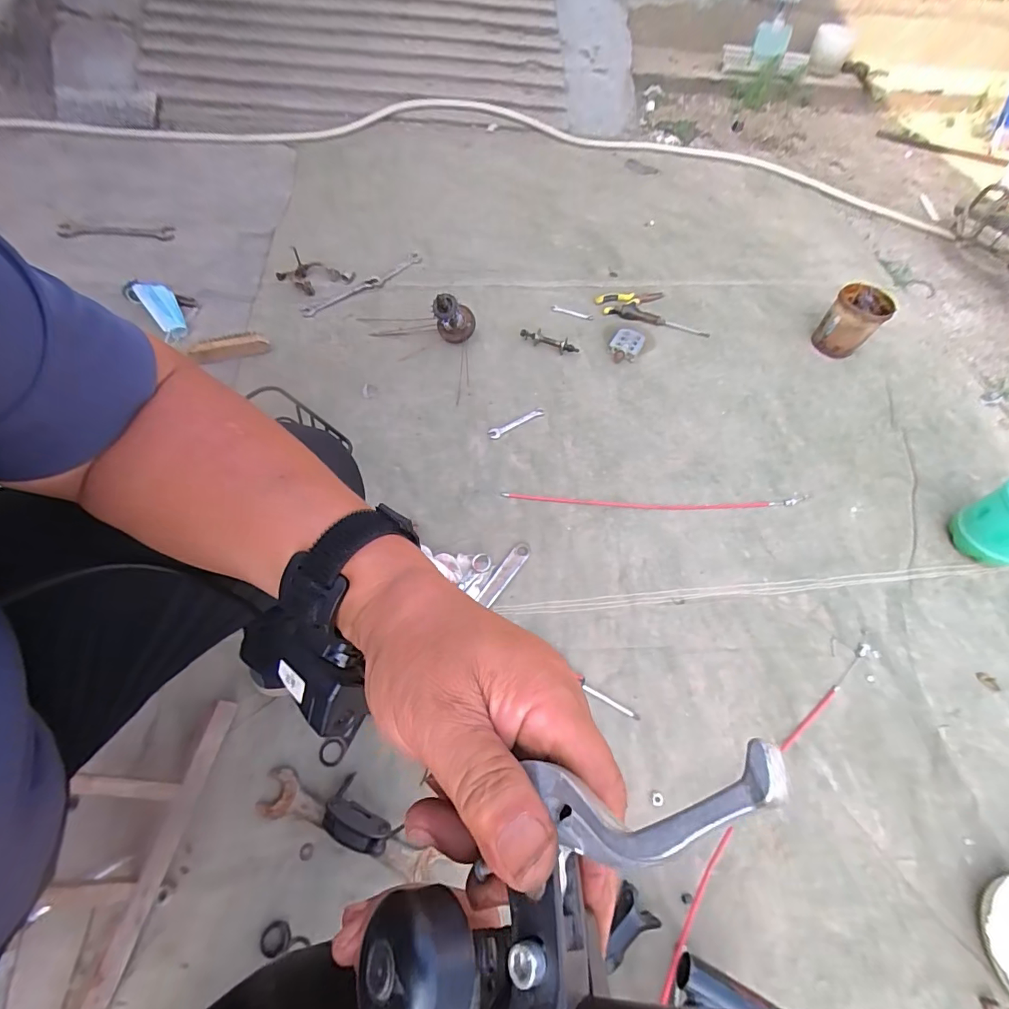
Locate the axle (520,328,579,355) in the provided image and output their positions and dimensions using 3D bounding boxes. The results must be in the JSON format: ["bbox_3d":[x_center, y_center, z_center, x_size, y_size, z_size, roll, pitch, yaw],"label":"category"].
[{"bbox_3d":[0.101,-0.377,1.079,0.144,0.026,0.034,23,62,9],"label":"axle"}]

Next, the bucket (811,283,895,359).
[{"bbox_3d":[0.788,-0.412,1.069,0.107,0.143,0.102,1,61,-2],"label":"bucket"}]

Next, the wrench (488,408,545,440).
[{"bbox_3d":[0.026,-0.172,0.979,0.131,0.011,0.022,-28,66,-17],"label":"wrench"}]

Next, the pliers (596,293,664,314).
[{"bbox_3d":[0.322,-0.508,1.161,0.181,0.021,0.066,-9,62,-8],"label":"pliers"}]

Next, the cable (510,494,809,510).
[{"bbox_3d":[0.292,-0.004,0.902,0.584,0.007,0.031,1,61,-3],"label":"cable"}]

